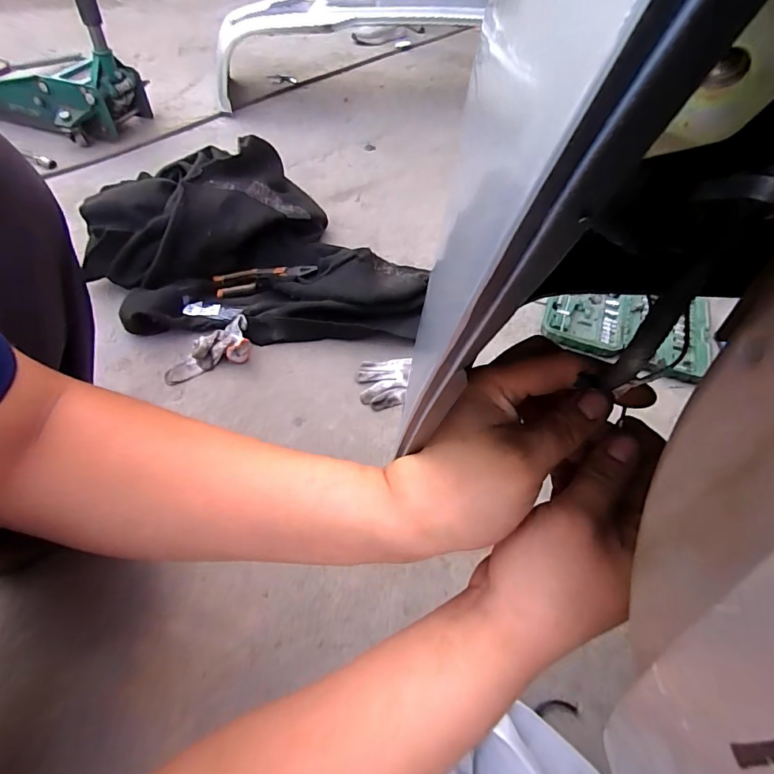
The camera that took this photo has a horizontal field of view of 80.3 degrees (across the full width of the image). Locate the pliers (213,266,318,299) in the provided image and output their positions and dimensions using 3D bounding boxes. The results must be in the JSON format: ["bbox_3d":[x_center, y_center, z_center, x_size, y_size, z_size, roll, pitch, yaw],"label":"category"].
[{"bbox_3d":[-0.240,-0.218,0.917,0.197,0.027,0.058,-18,53,-13],"label":"pliers"}]

